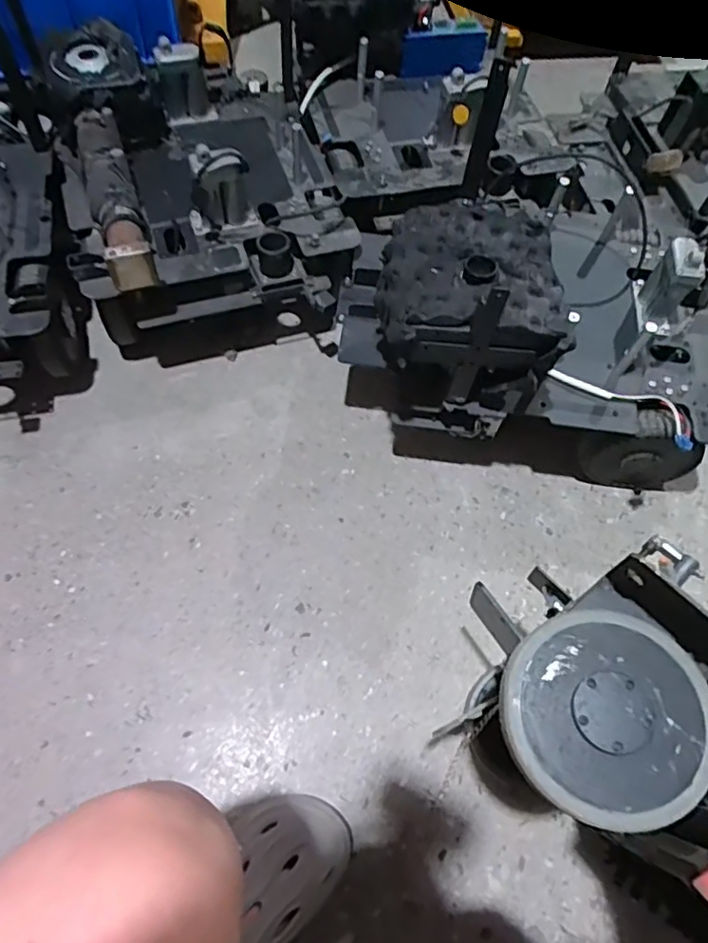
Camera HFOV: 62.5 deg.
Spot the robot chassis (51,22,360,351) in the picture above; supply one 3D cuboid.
[{"bbox_3d":[-0.265,-0.471,1.004,0.431,0.290,0.517,-15,66,-11],"label":"robot chassis"}]

